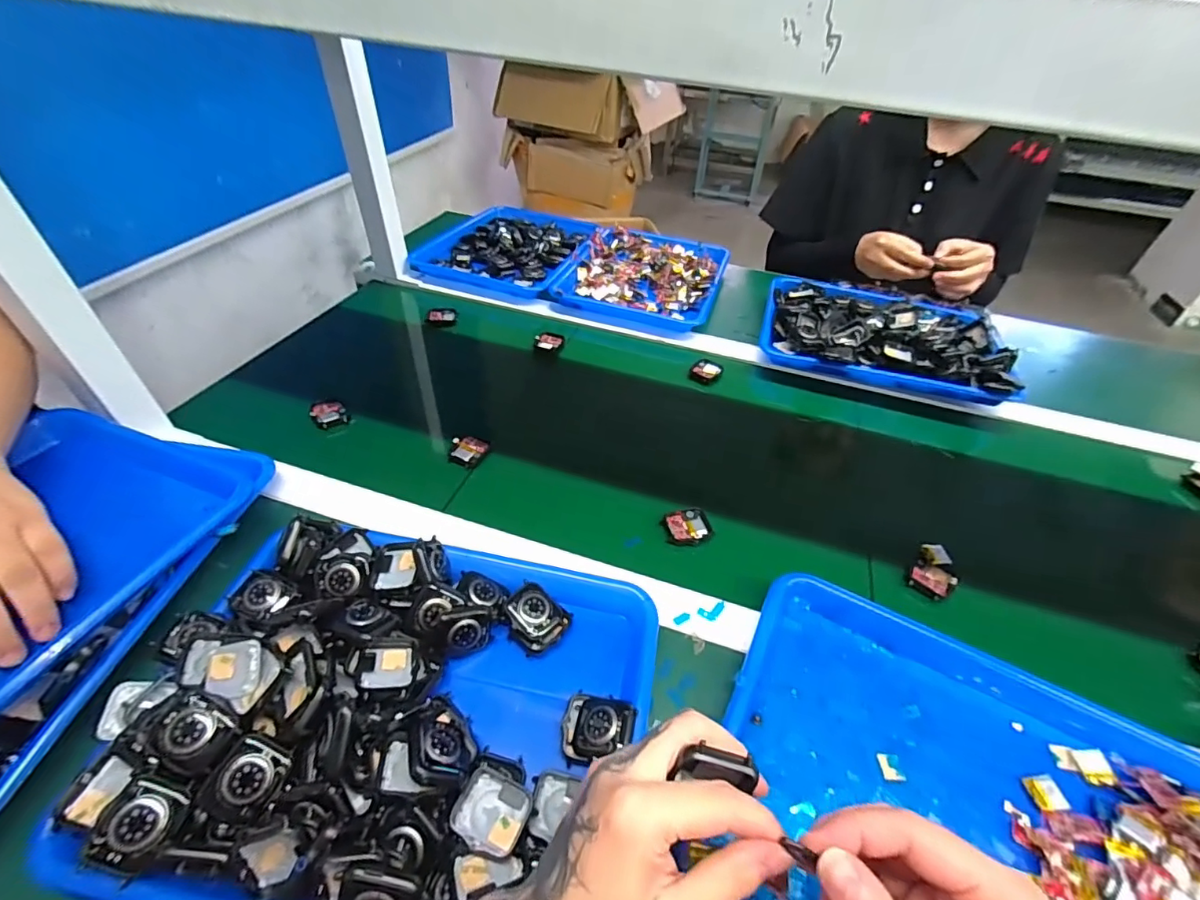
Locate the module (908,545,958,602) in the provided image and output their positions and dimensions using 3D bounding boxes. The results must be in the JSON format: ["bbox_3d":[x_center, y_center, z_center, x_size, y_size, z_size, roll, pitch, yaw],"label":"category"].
[{"bbox_3d":[0.320,0.115,0.485,0.035,0.014,0.056,33,52,23],"label":"module"}]

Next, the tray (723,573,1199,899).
[{"bbox_3d":[0.244,0.231,0.322,0.320,0.046,0.265,22,48,15],"label":"tray"}]

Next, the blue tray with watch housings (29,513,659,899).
[{"bbox_3d":[-0.138,0.172,0.352,0.339,0.059,0.252,10,46,4],"label":"blue tray with watch housings"}]

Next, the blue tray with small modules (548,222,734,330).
[{"bbox_3d":[0.082,-0.310,0.894,0.259,0.045,0.296,14,47,8],"label":"blue tray with small modules"}]

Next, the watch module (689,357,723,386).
[{"bbox_3d":[0.149,-0.110,0.713,0.039,0.004,0.042,30,64,12],"label":"watch module"}]

